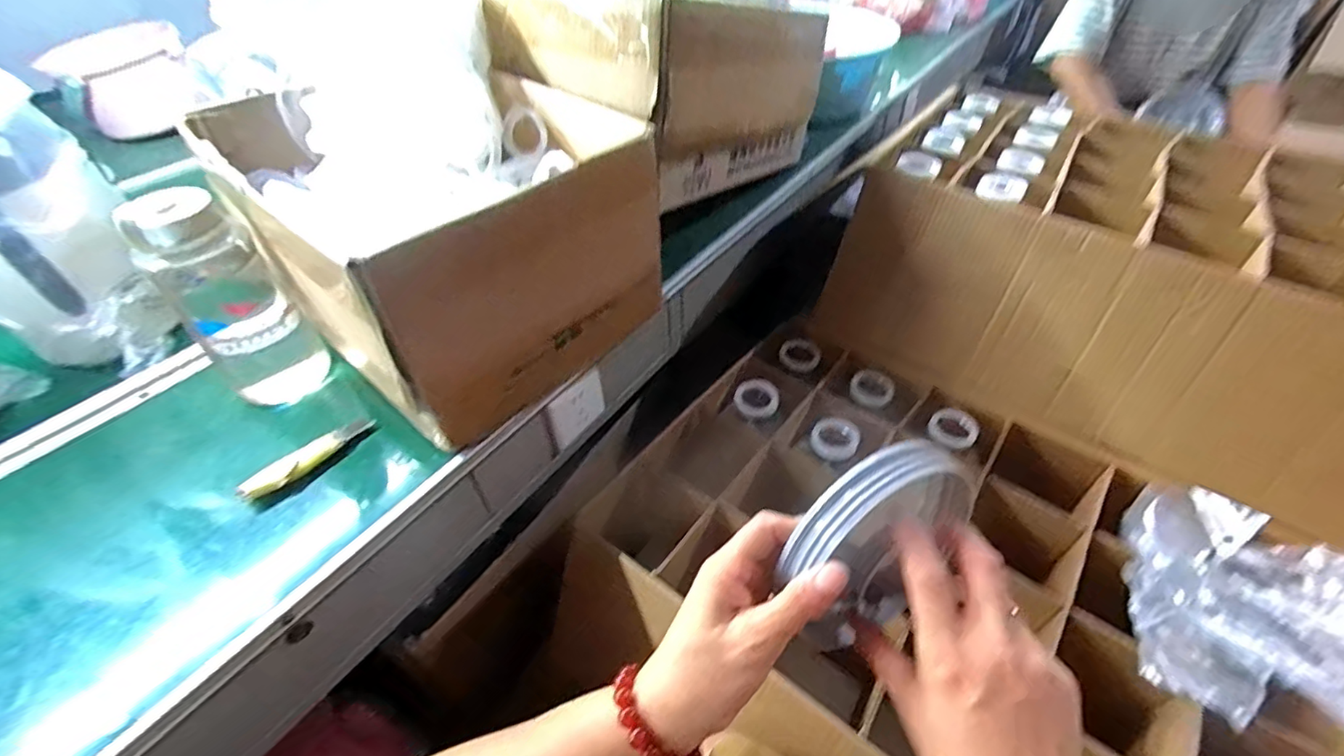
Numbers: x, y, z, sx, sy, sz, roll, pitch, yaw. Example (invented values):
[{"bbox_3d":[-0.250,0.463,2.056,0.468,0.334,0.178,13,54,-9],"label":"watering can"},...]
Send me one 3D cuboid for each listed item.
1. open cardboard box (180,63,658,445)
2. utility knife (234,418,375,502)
[{"bbox_3d":[-0.256,-0.162,0.599,0.407,0.224,0.291,31,54,28],"label":"open cardboard box"},{"bbox_3d":[-0.326,0.069,0.518,0.016,0.013,0.112,31,54,28],"label":"utility knife"}]

